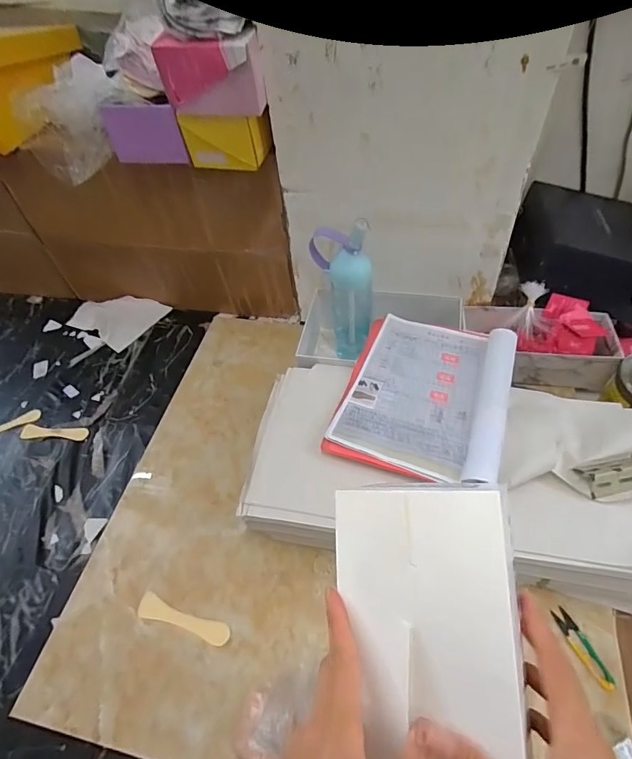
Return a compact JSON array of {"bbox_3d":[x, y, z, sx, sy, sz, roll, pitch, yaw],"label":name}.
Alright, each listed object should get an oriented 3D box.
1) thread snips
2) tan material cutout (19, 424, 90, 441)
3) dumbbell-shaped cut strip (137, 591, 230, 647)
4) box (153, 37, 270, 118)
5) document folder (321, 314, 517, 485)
[{"bbox_3d":[0.357,0.360,0.591,0.026,0.006,0.098,-19,51,-11],"label":"thread snips"},{"bbox_3d":[-0.549,0.111,0.921,0.151,0.005,0.033,4,50,9],"label":"tan material cutout"},{"bbox_3d":[-0.199,0.359,0.657,0.148,0.007,0.033,13,44,16],"label":"dumbbell-shaped cut strip"},{"bbox_3d":[-0.153,-0.438,0.642,0.146,0.091,0.046,6,52,10],"label":"box"},{"bbox_3d":[0.179,0.013,0.720,0.249,0.027,0.308,14,53,17],"label":"document folder"}]

